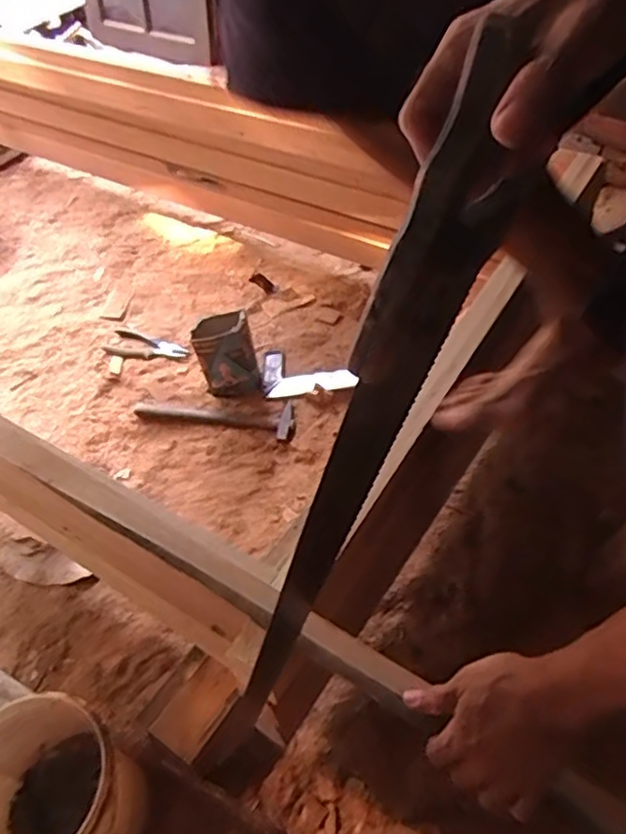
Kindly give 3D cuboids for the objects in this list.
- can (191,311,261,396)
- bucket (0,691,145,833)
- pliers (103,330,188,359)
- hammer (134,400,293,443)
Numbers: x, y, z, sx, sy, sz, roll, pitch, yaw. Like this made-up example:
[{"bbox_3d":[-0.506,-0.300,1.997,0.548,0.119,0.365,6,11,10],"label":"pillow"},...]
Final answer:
[{"bbox_3d":[-0.160,-0.113,1.227,0.105,0.140,0.082,-7,50,-3],"label":"can"},{"bbox_3d":[-0.301,0.453,0.766,0.175,0.176,0.172,-2,50,2],"label":"bucket"},{"bbox_3d":[-0.355,-0.150,1.386,0.171,0.012,0.072,14,50,17],"label":"pliers"},{"bbox_3d":[-0.182,-0.009,1.252,0.307,0.025,0.077,11,51,12],"label":"hammer"}]

